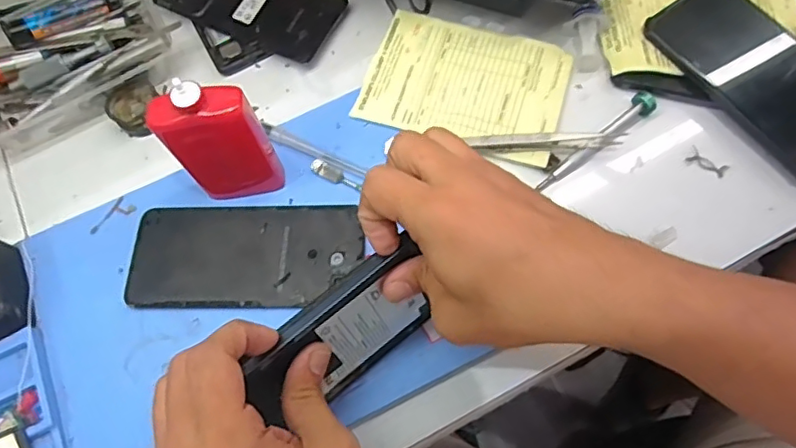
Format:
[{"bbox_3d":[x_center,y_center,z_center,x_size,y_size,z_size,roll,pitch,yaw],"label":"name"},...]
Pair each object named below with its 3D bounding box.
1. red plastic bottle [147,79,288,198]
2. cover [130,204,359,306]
[{"bbox_3d":[-0.113,-0.049,0.372,0.059,0.114,0.021,-15,68,-1],"label":"red plastic bottle"},{"bbox_3d":[-0.106,0.021,0.397,0.158,0.011,0.072,0,68,5],"label":"cover"}]

